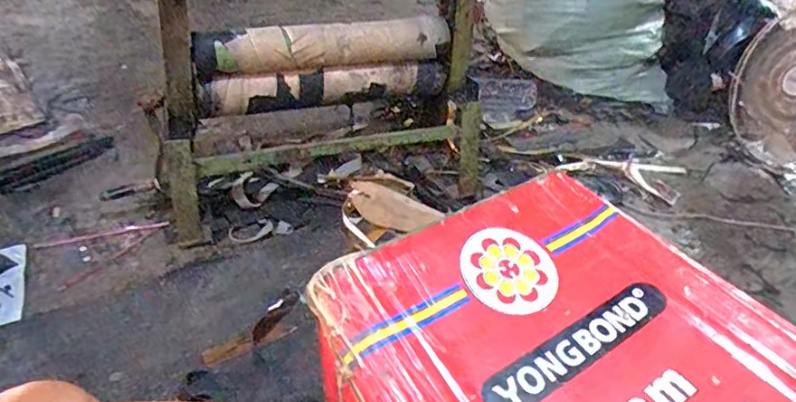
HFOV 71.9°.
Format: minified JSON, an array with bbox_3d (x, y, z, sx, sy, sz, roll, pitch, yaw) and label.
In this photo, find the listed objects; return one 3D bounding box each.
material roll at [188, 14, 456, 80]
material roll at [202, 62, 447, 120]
[{"bbox_3d":[-0.129,-0.294,1.038,0.484,0.085,0.088,-19,42,-27],"label":"material roll"},{"bbox_3d":[-0.140,-0.233,1.102,0.493,0.098,0.093,-12,39,-20],"label":"material roll"}]

